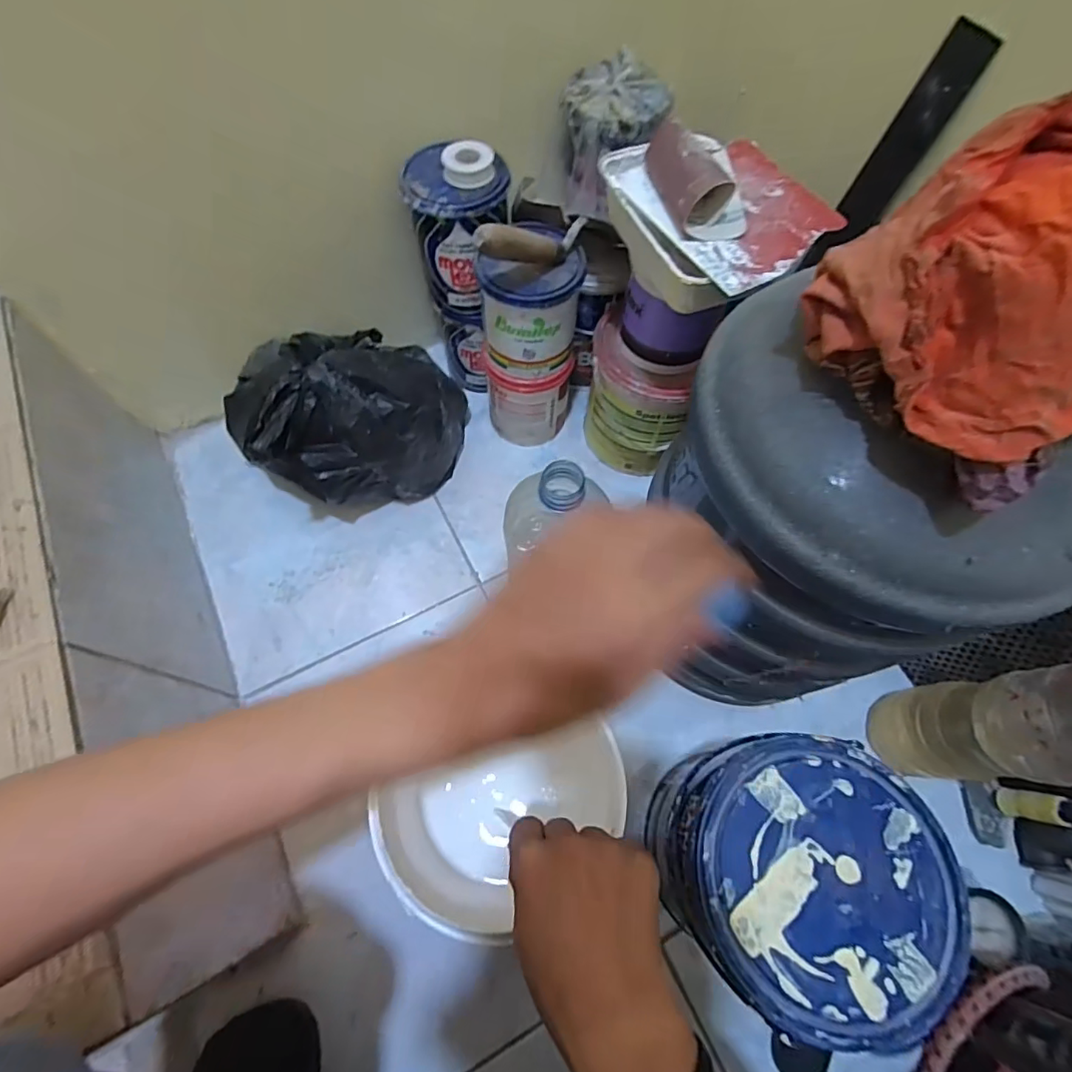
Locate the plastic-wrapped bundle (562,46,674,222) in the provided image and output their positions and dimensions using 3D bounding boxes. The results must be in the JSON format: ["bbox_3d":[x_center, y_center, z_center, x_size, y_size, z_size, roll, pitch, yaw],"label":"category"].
[{"bbox_3d":[0.080,-0.411,0.569,0.097,0.103,0.105,16,66,7],"label":"plastic-wrapped bundle"}]

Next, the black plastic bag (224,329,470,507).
[{"bbox_3d":[-0.210,-0.120,0.624,0.257,0.206,0.147,-11,66,-6],"label":"black plastic bag"}]

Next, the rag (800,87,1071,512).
[{"bbox_3d":[0.198,-0.105,0.227,0.090,0.114,0.135,-30,69,-14],"label":"rag"}]

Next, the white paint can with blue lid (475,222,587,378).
[{"bbox_3d":[-0.005,-0.250,0.588,0.102,0.114,0.099,0,65,-1],"label":"white paint can with blue lid"}]

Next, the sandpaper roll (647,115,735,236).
[{"bbox_3d":[0.125,-0.294,0.442,0.044,0.037,0.098,-9,65,-5],"label":"sandpaper roll"}]

